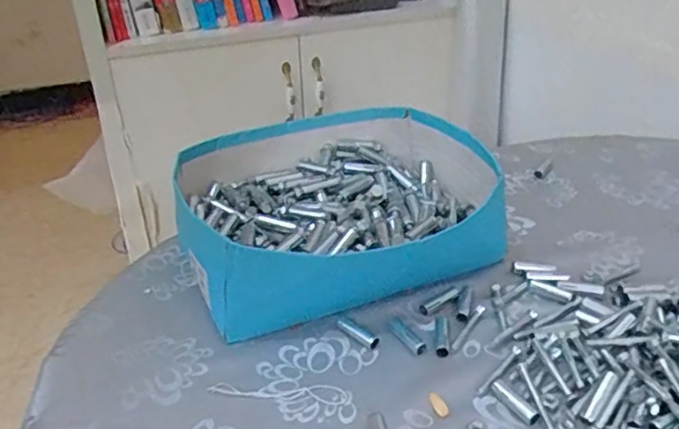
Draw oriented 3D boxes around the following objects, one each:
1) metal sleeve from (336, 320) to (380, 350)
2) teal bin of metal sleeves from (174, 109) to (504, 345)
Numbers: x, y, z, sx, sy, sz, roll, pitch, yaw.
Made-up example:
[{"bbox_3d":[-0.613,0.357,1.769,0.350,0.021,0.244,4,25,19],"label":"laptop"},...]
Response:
[{"bbox_3d":[0.016,0.097,0.516,0.038,0.009,0.012,22,39,37],"label":"metal sleeve"},{"bbox_3d":[0.001,-0.007,0.613,0.286,0.094,0.245,-14,32,-17],"label":"teal bin of metal sleeves"}]

